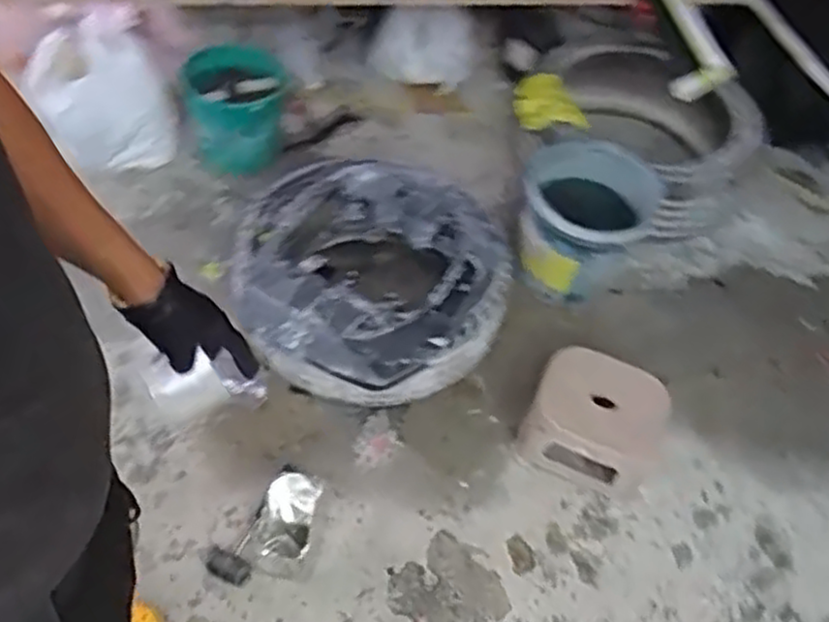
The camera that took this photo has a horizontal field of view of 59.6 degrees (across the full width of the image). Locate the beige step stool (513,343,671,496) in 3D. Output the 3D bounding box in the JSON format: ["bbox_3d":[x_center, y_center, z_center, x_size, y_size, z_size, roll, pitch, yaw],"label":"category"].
[{"bbox_3d":[0.377,0.240,1.522,0.266,0.178,0.236,25,52,13],"label":"beige step stool"}]

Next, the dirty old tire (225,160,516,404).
[{"bbox_3d":[-0.108,-0.076,1.655,0.557,0.264,0.628,-21,55,-22],"label":"dirty old tire"}]

